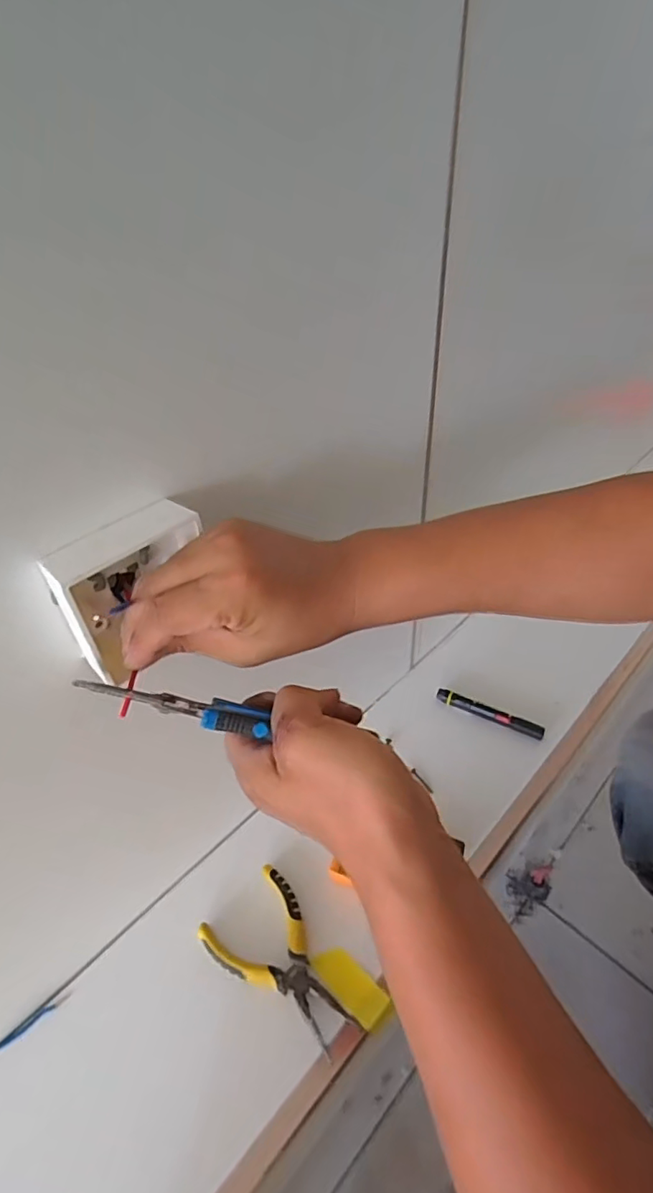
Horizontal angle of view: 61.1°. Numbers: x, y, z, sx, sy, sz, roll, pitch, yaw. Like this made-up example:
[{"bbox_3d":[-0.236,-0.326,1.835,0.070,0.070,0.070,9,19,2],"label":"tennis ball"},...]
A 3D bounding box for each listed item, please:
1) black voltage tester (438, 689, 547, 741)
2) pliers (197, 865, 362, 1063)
[{"bbox_3d":[0.204,0.144,0.693,0.133,0.015,0.017,17,46,21],"label":"black voltage tester"},{"bbox_3d":[-0.043,0.338,0.505,0.090,0.013,0.152,-29,48,-26],"label":"pliers"}]

